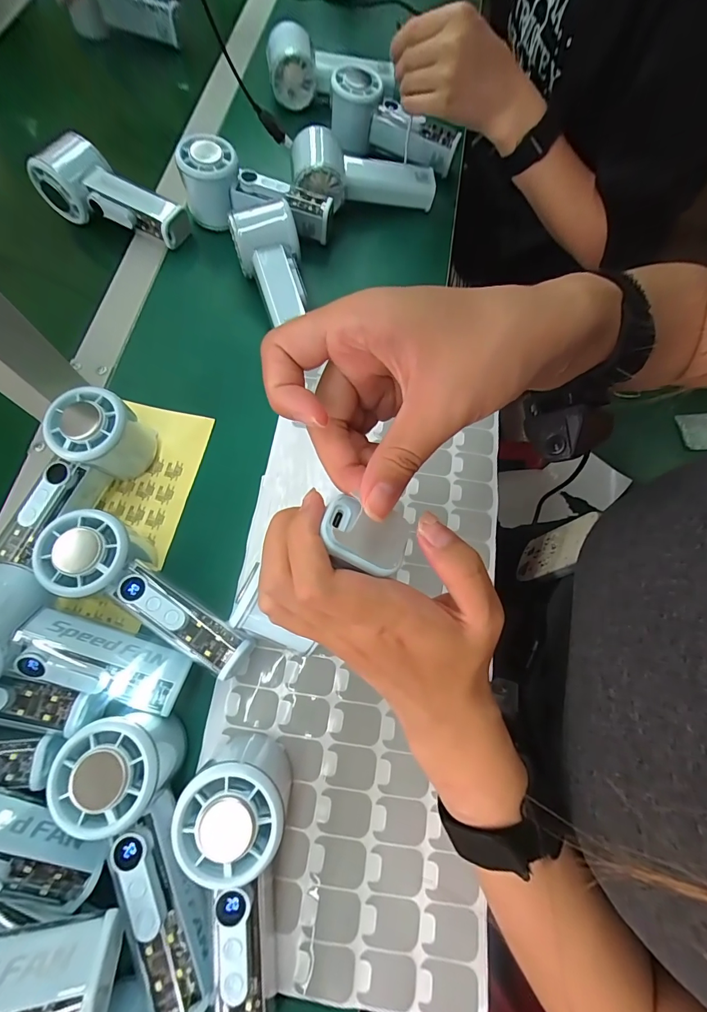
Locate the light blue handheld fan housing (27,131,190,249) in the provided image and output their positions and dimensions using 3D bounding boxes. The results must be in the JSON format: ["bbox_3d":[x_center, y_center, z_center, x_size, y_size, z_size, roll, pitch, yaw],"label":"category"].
[{"bbox_3d":[-0.247,-0.322,0.408,0.143,0.051,0.057,22,75,5],"label":"light blue handheld fan housing"}]

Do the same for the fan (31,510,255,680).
[{"bbox_3d":[-0.135,0.059,0.279,0.151,0.052,0.054,26,75,6],"label":"fan"}]

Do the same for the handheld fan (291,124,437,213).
[{"bbox_3d":[0.011,-0.356,0.432,0.153,0.056,0.066,0,74,-1],"label":"handheld fan"}]

